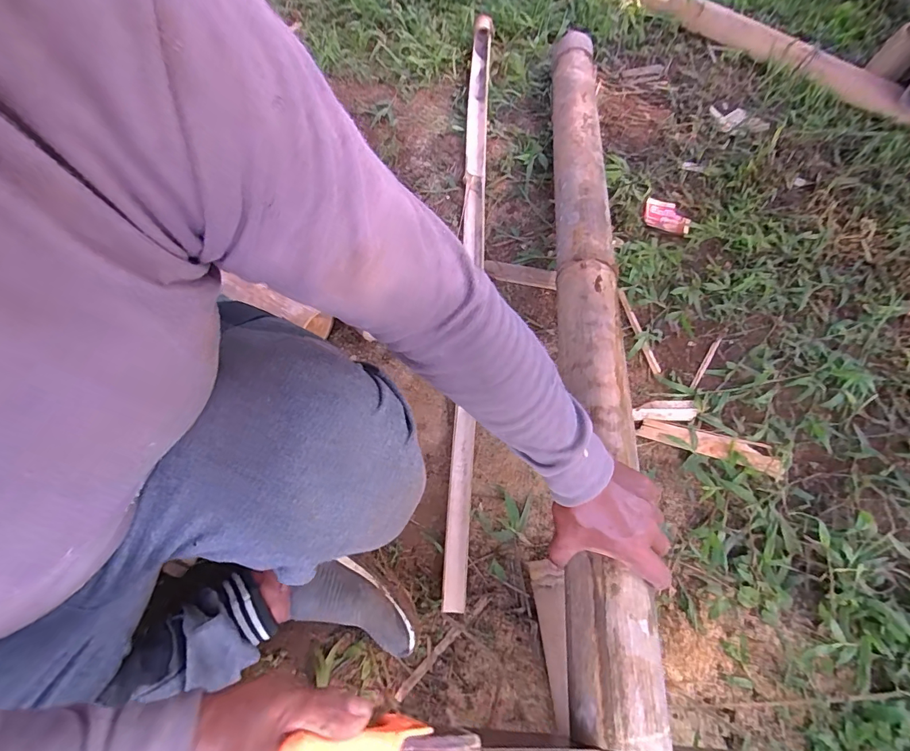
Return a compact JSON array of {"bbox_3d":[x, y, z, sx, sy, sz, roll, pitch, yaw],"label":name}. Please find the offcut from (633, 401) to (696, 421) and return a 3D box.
[{"bbox_3d":[0.336,0.057,0.688,0.101,0.006,0.033,-1,65,-1],"label":"offcut"}]

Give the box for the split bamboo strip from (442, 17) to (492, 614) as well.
[{"bbox_3d":[0.033,-0.296,0.816,0.048,0.021,1.242,3,65,1],"label":"split bamboo strip"}]

